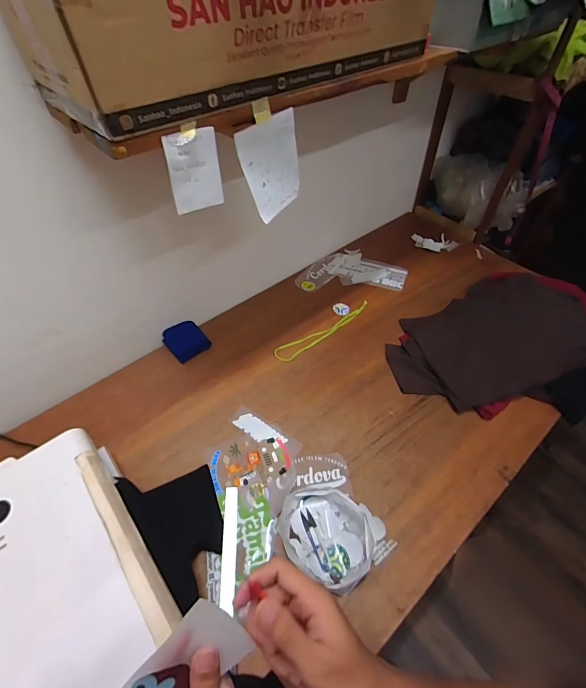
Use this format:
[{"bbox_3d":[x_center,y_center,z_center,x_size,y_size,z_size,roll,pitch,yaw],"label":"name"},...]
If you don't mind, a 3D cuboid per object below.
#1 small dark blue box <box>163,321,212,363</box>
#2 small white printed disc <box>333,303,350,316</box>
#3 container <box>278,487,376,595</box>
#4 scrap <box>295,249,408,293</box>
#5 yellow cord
[{"bbox_3d":[-0.326,-0.013,1.048,0.111,0.039,0.120,-34,58,-24],"label":"small dark blue box"},{"bbox_3d":[0.159,-0.113,1.138,0.056,0.011,0.051,-3,55,5],"label":"small white printed disc"},{"bbox_3d":[0.069,0.393,0.711,0.200,0.052,0.160,26,56,21],"label":"container"},{"bbox_3d":[0.213,-0.278,1.270,0.386,0.017,0.213,1,50,2],"label":"scrap"},{"bbox_3d":[0.108,-0.046,1.085,0.373,0.009,0.058,-28,55,-20],"label":"yellow cord"}]

